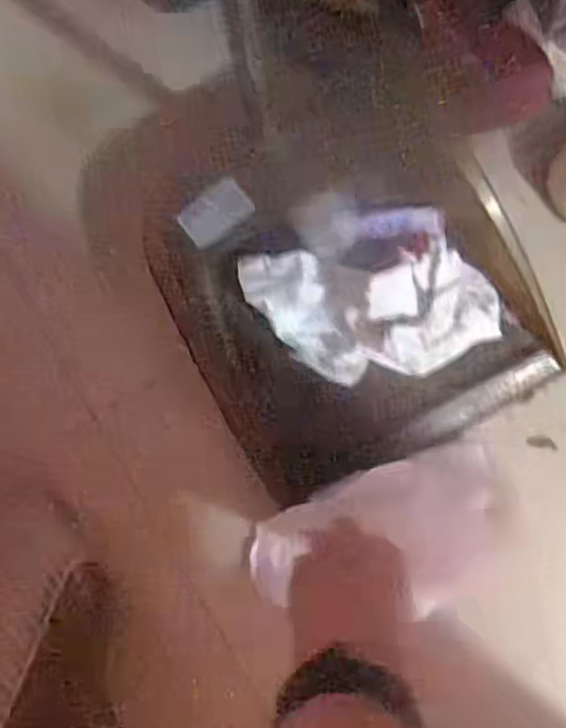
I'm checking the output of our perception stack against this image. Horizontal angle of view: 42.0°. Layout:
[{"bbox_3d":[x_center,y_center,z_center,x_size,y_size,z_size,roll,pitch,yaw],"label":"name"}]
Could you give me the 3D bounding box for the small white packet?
[{"bbox_3d":[-0.046,-0.103,0.506,0.047,0.008,0.029,-39,85,1],"label":"small white packet"}]

